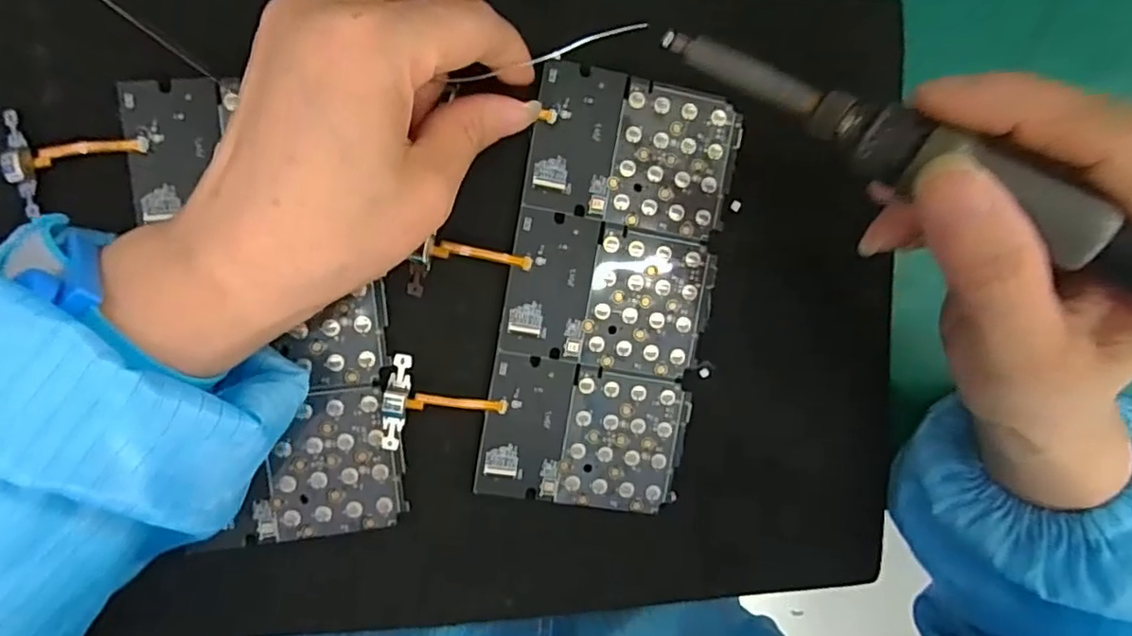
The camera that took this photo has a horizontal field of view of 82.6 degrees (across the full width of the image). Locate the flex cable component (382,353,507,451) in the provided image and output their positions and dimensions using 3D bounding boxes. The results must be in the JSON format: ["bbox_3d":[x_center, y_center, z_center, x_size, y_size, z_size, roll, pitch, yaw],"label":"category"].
[{"bbox_3d":[-0.045,0.033,0.242,0.045,0.005,0.035,6,91,-9],"label":"flex cable component"}]

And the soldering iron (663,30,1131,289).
[{"bbox_3d":[0.112,-0.024,0.157,0.213,0.021,0.016,38,85,22],"label":"soldering iron"}]

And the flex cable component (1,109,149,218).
[{"bbox_3d":[-0.169,-0.050,0.219,0.044,0.004,0.032,11,90,-9],"label":"flex cable component"}]

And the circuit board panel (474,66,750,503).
[{"bbox_3d":[0.017,-0.008,0.251,0.078,0.009,0.163,9,90,-9],"label":"circuit board panel"}]

